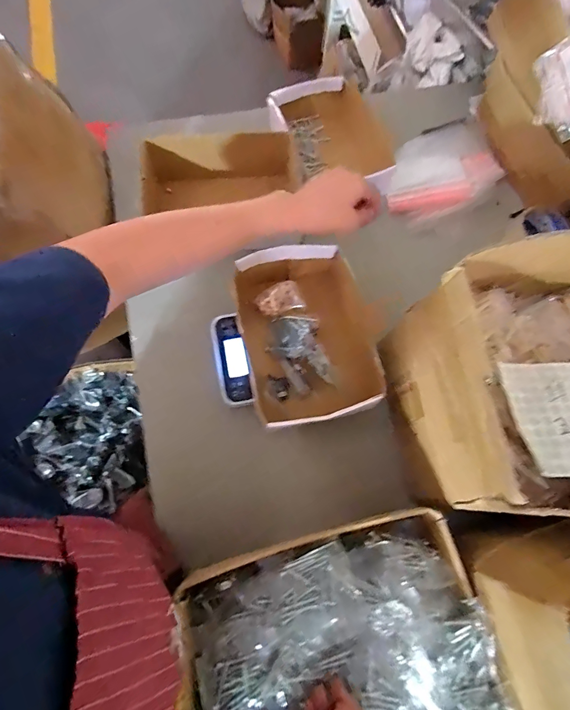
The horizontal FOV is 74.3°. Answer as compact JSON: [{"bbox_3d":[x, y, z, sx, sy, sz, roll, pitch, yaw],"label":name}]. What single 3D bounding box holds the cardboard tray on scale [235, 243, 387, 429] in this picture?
[{"bbox_3d":[0.035,-0.034,0.540,0.186,0.071,0.257,-14,73,-7],"label":"cardboard tray on scale"}]

